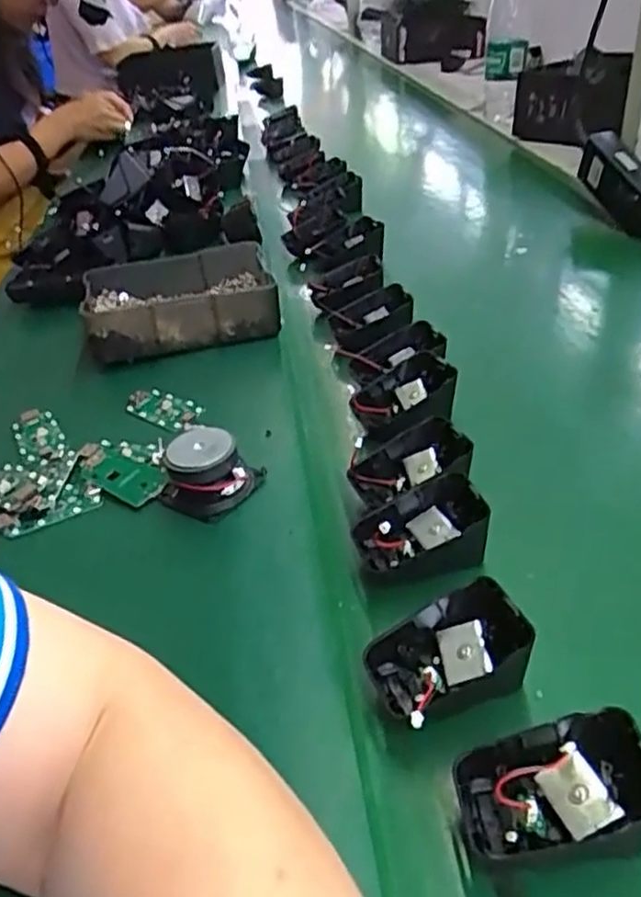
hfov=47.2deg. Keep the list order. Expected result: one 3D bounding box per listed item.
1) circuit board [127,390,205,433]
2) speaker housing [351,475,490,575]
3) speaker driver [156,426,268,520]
[{"bbox_3d":[-0.120,-0.032,0.550,0.060,0.008,0.029,20,47,29],"label":"circuit board"},{"bbox_3d":[0.053,0.045,0.390,0.067,0.038,0.048,-8,40,0],"label":"speaker housing"},{"bbox_3d":[-0.069,0.015,0.451,0.054,0.038,0.048,16,45,25],"label":"speaker driver"}]

